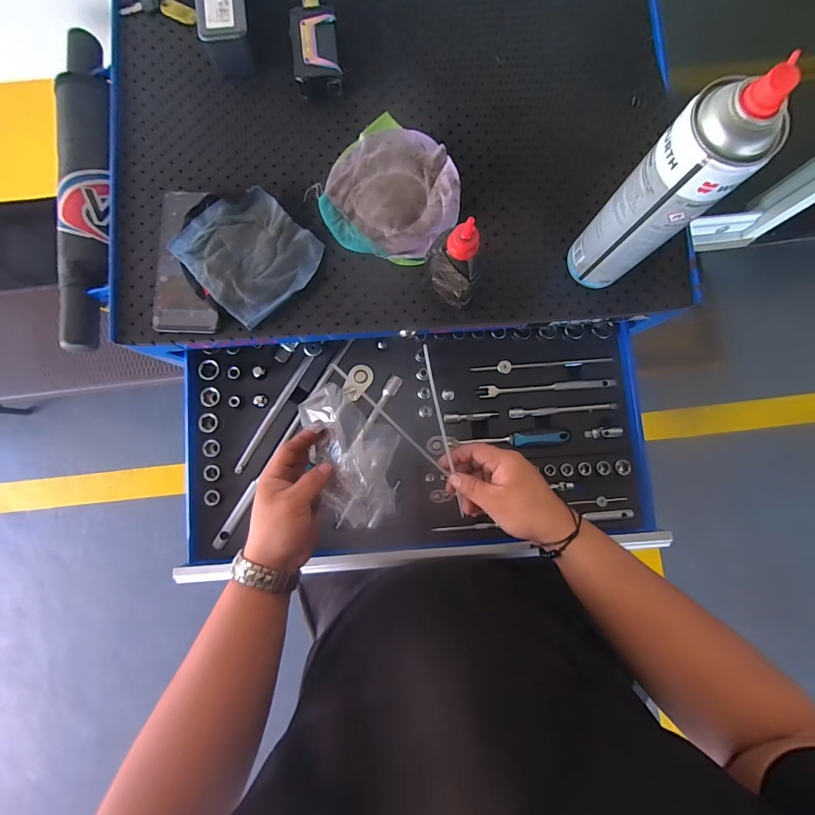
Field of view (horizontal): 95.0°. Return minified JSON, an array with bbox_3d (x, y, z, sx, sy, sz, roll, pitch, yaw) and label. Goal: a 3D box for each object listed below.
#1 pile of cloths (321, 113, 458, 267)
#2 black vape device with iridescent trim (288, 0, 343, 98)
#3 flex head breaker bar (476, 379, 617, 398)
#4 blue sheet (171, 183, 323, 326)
[{"bbox_3d":[-0.016,-0.253,0.428,0.152,0.028,0.153,0,83,0],"label":"pile of cloths"},{"bbox_3d":[-0.109,-0.431,0.443,0.053,0.029,0.115,-7,83,-1],"label":"black vape device with iridescent trim"},{"bbox_3d":[0.186,-0.028,0.504,0.184,0.008,0.015,-4,83,-1],"label":"flex head breaker bar"},{"bbox_3d":[-0.185,-0.178,0.426,0.143,0.014,0.131,42,85,5],"label":"blue sheet"}]

